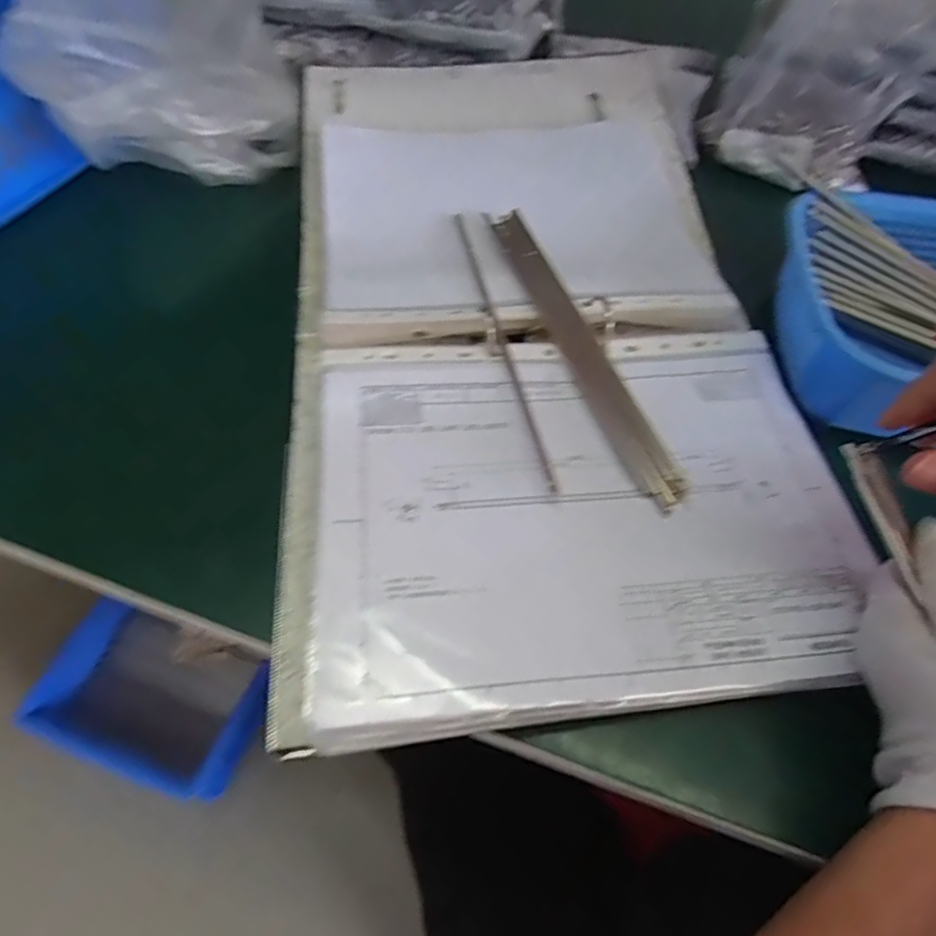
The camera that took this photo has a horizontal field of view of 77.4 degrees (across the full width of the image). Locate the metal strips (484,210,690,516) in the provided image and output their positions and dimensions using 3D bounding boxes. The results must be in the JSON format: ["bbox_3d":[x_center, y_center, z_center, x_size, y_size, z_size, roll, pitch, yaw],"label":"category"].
[{"bbox_3d":[0.074,-0.089,0.403,0.030,0.013,0.269,-16,59,-14],"label":"metal strips"}]

